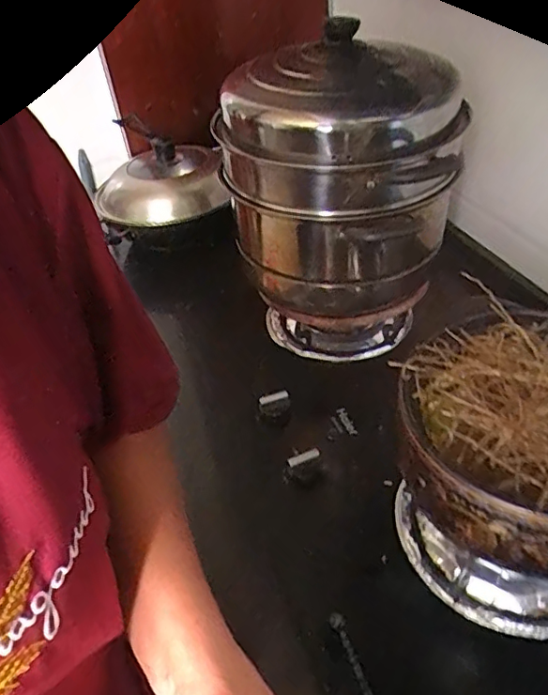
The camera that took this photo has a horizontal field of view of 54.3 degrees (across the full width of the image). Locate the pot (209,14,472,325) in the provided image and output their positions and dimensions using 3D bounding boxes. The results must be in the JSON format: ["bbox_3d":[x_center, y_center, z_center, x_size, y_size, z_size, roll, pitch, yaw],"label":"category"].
[{"bbox_3d":[0.098,-0.210,0.695,0.243,0.277,0.259,-4,41,3],"label":"pot"}]

